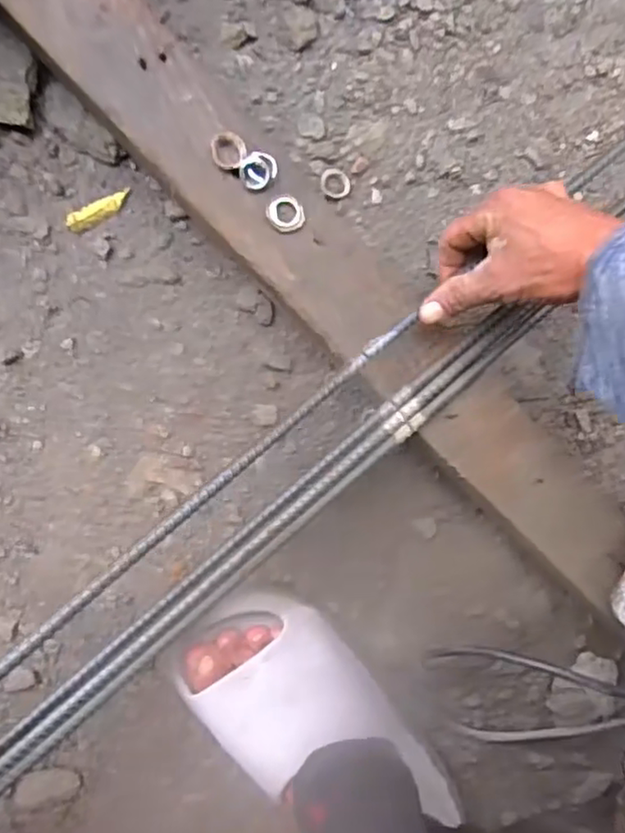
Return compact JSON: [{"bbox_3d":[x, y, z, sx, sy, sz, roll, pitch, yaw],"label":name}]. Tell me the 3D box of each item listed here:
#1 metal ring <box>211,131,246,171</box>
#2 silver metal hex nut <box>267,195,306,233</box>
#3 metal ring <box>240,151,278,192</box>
[{"bbox_3d":[-0.061,-0.194,0.474,0.025,0.007,0.025,-1,100,-7],"label":"metal ring"},{"bbox_3d":[-0.020,-0.151,0.485,0.026,0.005,0.027,-45,98,-7],"label":"silver metal hex nut"},{"bbox_3d":[-0.039,-0.181,0.480,0.028,0.013,0.023,-42,97,-7],"label":"metal ring"}]

